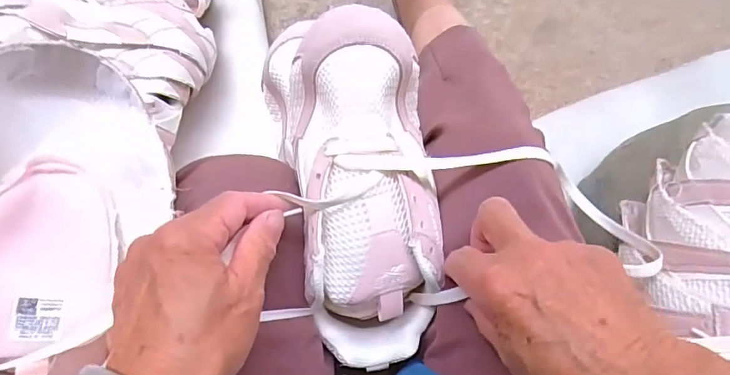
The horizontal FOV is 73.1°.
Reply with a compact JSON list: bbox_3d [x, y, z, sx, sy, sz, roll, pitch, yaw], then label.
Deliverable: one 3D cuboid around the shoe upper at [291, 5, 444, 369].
[{"bbox_3d":[0.002,0.004,0.312,0.084,0.060,0.217,-5,96,2],"label":"shoe upper"}]

